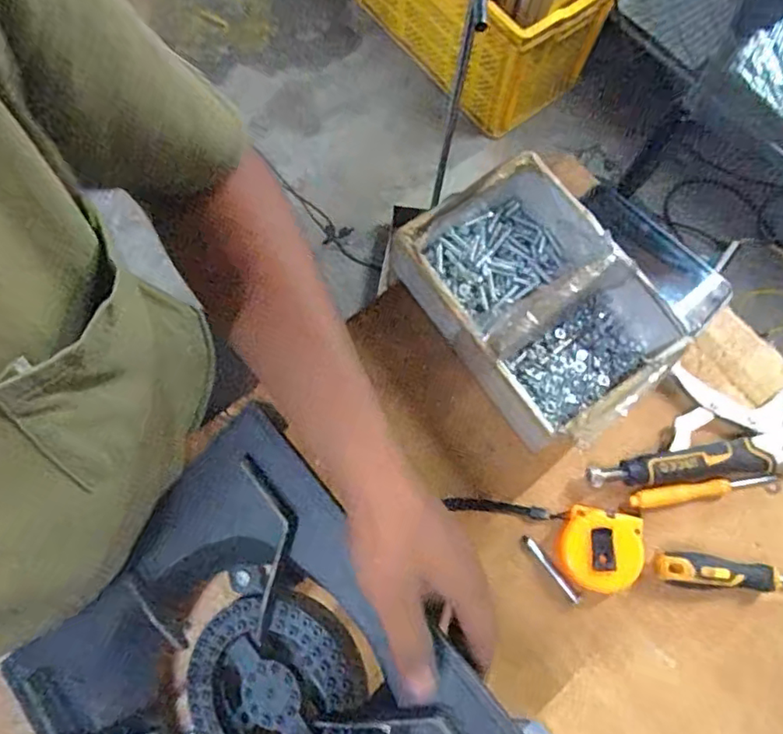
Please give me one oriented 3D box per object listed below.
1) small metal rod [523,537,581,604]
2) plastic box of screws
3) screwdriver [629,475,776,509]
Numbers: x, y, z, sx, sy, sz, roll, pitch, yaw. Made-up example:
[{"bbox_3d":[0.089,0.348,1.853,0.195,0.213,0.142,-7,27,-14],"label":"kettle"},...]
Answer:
[{"bbox_3d":[0.134,0.170,0.487,0.007,0.007,0.065,-37,76,-11],"label":"small metal rod"},{"bbox_3d":[0.130,-0.061,0.508,0.165,0.085,0.225,-38,78,-11],"label":"plastic box of screws"},{"bbox_3d":[0.271,0.107,0.503,0.130,0.013,0.014,-8,74,-3],"label":"screwdriver"}]

